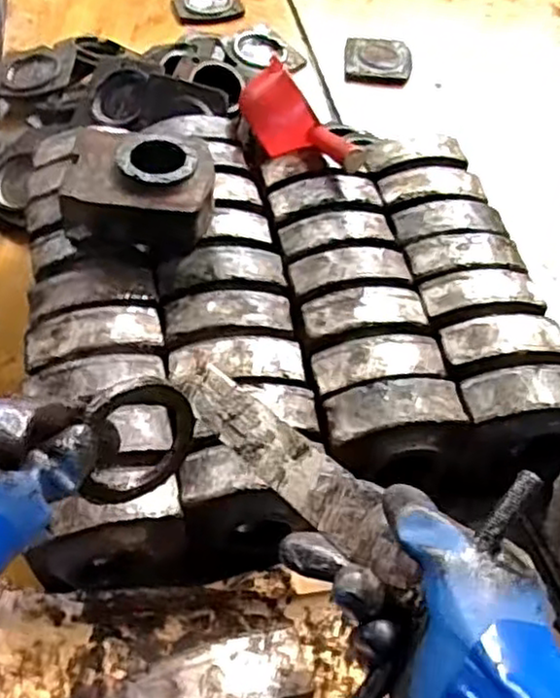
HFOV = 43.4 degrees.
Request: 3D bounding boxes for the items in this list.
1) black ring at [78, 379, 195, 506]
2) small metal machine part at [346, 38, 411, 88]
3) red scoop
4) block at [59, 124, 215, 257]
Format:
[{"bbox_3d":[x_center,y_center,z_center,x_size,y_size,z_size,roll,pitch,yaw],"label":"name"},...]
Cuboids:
[{"bbox_3d":[-0.091,0.059,0.463,0.018,0.081,0.072,21,22,40],"label":"black ring"},{"bbox_3d":[0.209,-0.618,1.499,0.138,0.032,0.135,5,52,2],"label":"small metal machine part"},{"bbox_3d":[0.028,-0.327,1.036,0.077,0.090,0.239,-28,58,-22],"label":"red scoop"},{"bbox_3d":[-0.181,-0.208,0.932,0.184,0.103,0.144,7,52,3],"label":"block"}]

